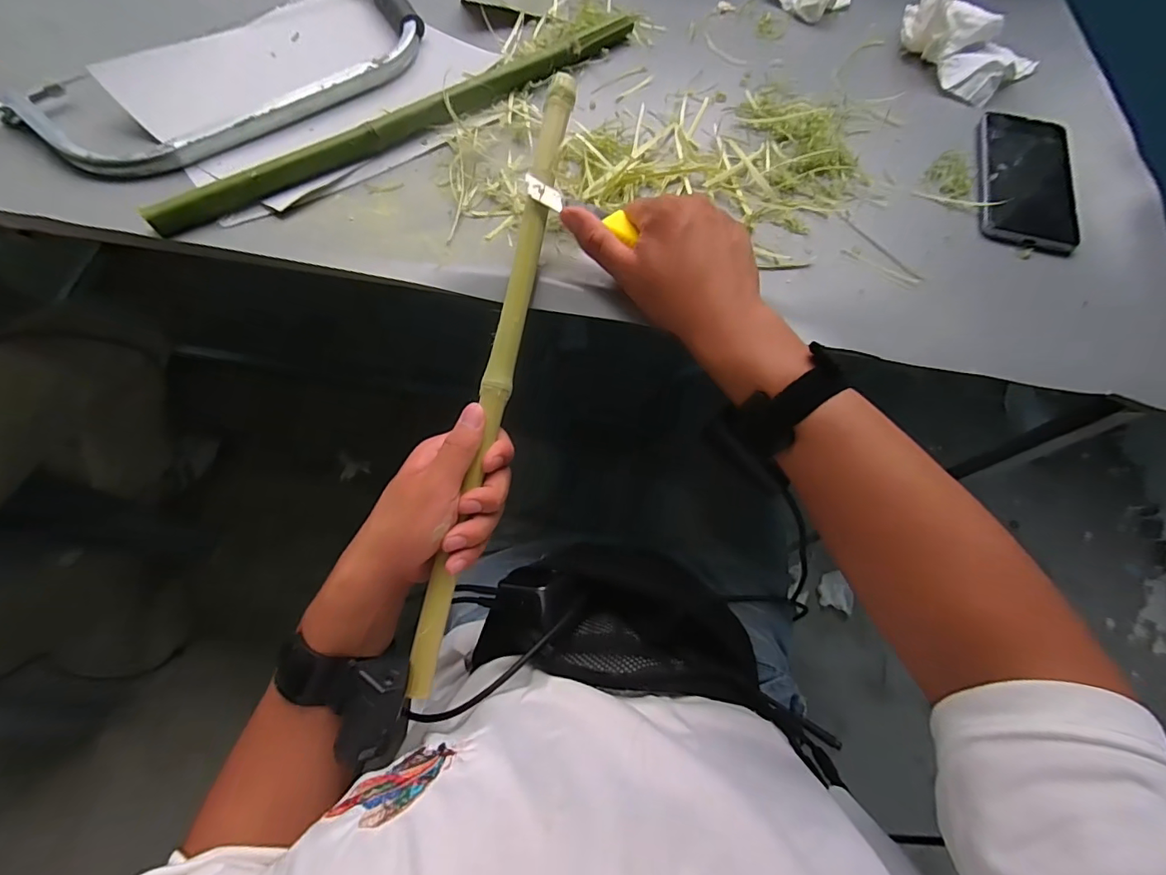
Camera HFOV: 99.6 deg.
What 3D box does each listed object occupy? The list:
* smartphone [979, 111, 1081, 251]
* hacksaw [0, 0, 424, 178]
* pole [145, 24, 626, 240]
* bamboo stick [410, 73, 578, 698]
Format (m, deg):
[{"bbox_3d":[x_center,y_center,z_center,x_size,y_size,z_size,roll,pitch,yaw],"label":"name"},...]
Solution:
[{"bbox_3d":[0.393,-0.229,0.437,0.075,0.012,0.159,16,68,4],"label":"smartphone"},{"bbox_3d":[-0.320,-0.346,0.453,0.361,0.026,0.171,-38,75,-16],"label":"hacksaw"},{"bbox_3d":[-0.134,-0.284,0.430,0.461,0.027,0.023,-35,72,-16],"label":"pole"},{"bbox_3d":[-0.061,-0.047,0.349,0.021,0.013,0.441,12,85,3],"label":"bamboo stick"}]

